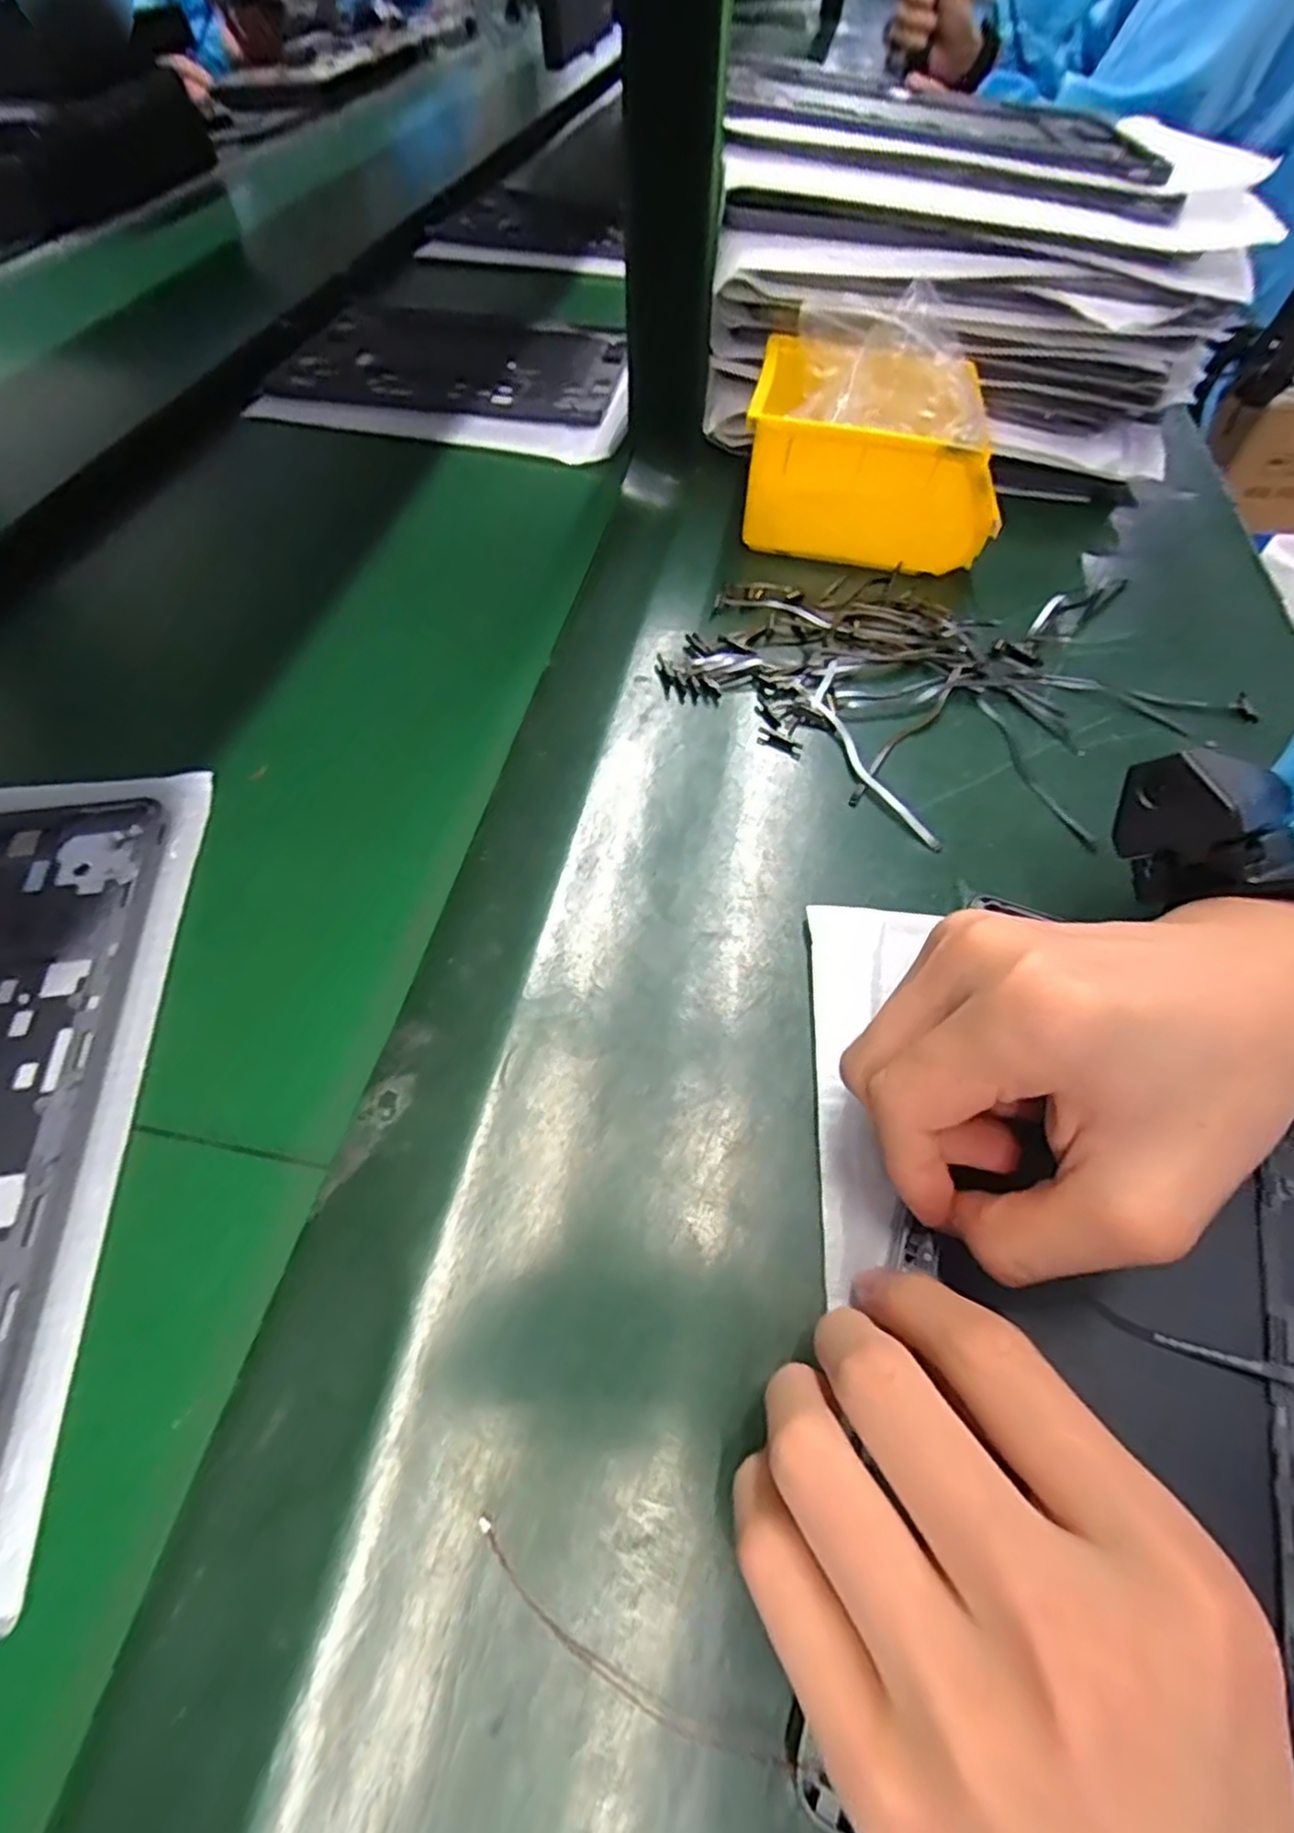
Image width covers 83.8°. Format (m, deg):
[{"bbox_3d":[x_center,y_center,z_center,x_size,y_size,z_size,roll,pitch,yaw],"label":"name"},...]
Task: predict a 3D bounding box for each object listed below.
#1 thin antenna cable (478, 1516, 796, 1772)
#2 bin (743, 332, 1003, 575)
[{"bbox_3d":[-0.009,0.174,0.170,0.081,0.005,0.010,27,59,17],"label":"thin antenna cable"},{"bbox_3d":[0.125,-0.257,0.403,0.135,0.076,0.099,10,58,5],"label":"bin"}]

